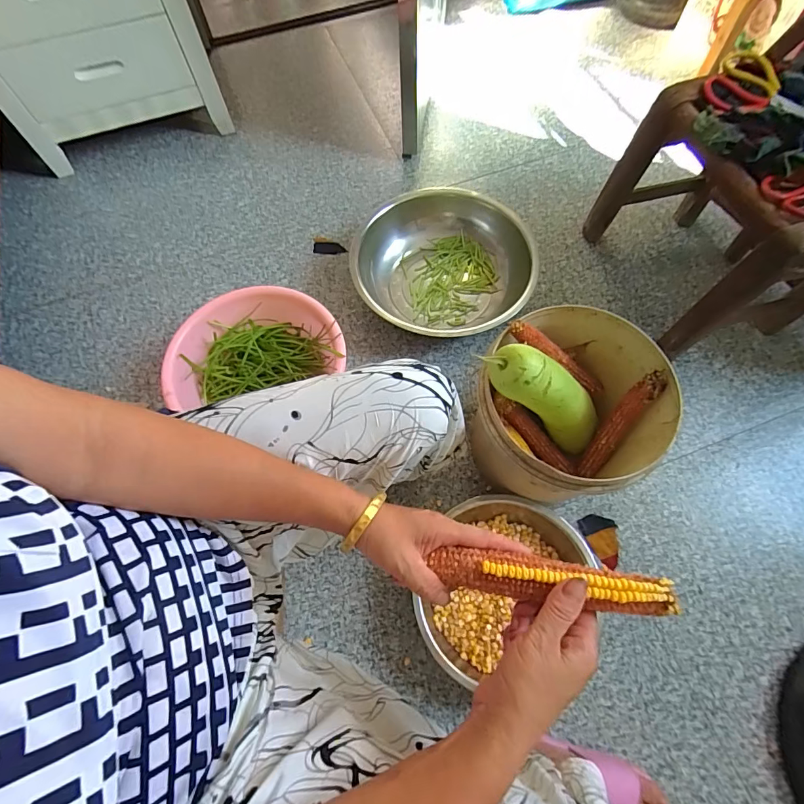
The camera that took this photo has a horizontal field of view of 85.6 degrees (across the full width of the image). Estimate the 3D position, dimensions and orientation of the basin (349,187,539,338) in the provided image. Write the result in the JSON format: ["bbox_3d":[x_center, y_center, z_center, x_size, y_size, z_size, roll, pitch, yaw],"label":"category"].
[{"bbox_3d":[0.082,-0.280,0.935,0.360,0.106,0.357,-1,67,1],"label":"basin"}]

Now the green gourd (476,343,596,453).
[{"bbox_3d":[0.225,0.006,0.639,0.077,0.304,0.055,-8,61,37],"label":"green gourd"}]

